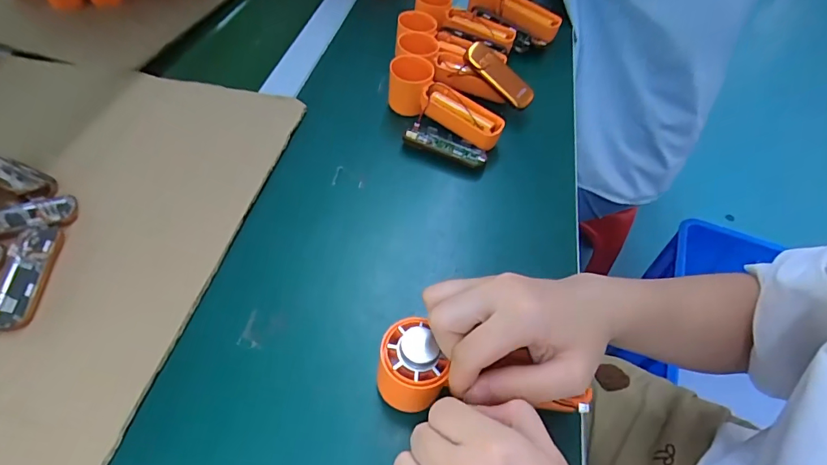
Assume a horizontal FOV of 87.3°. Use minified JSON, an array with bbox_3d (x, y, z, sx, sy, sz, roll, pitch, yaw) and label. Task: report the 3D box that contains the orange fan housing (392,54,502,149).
[{"bbox_3d":[0.032,-0.127,0.434,0.130,0.050,0.044,32,57,18],"label":"orange fan housing"}]

